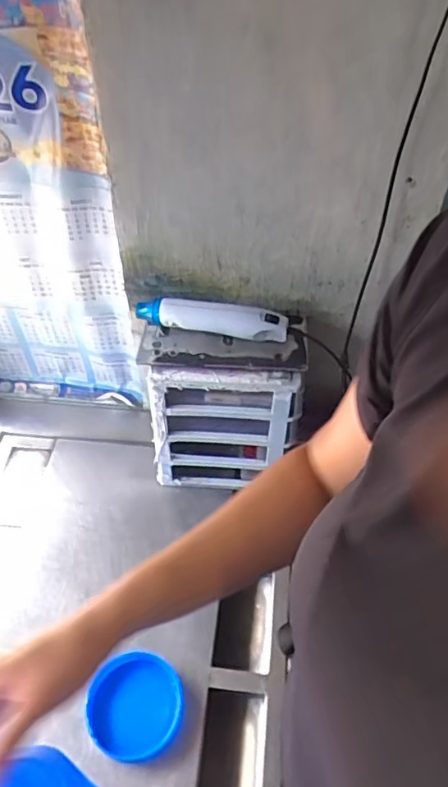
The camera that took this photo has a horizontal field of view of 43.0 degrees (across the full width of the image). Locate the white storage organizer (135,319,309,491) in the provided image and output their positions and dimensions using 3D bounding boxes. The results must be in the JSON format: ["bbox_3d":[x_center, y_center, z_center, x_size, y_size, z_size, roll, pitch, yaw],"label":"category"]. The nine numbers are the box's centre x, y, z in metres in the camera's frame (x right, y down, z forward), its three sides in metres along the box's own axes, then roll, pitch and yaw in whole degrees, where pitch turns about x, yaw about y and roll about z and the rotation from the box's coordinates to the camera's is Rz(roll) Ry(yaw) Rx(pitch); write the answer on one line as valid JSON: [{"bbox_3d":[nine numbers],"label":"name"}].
[{"bbox_3d":[0.002,0.025,0.912,0.239,0.263,0.139,1,49,1],"label":"white storage organizer"}]

